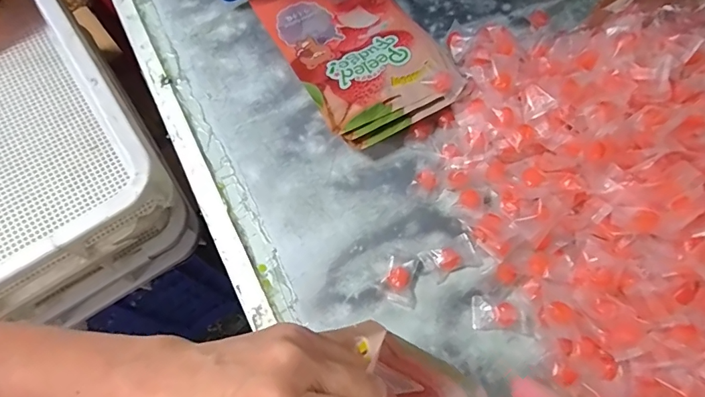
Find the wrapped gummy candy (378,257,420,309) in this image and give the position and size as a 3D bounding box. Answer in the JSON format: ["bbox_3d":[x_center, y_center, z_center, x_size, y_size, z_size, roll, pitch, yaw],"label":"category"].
[{"bbox_3d":[0.047,0.083,0.436,0.037,0.012,0.045,7,69,3],"label":"wrapped gummy candy"}]

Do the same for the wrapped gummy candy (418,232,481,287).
[{"bbox_3d":[0.100,0.061,0.443,0.058,0.014,0.035,-24,70,-9],"label":"wrapped gummy candy"}]

